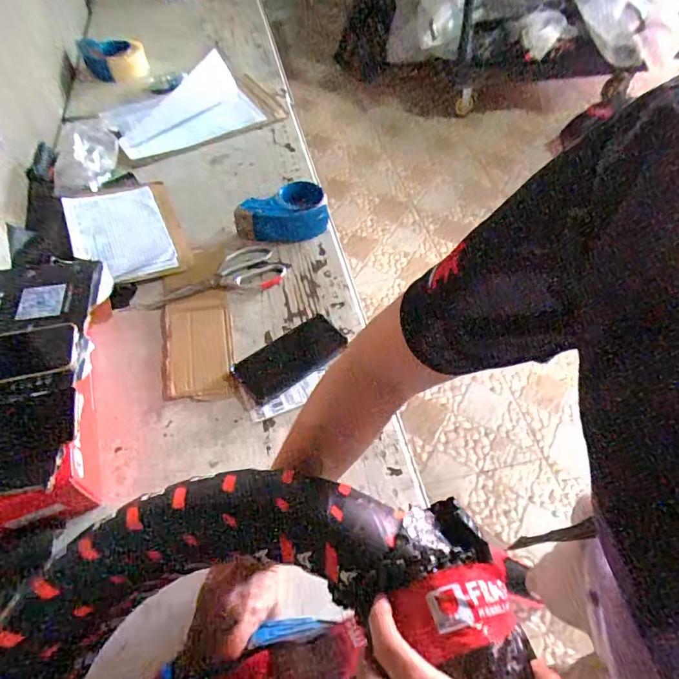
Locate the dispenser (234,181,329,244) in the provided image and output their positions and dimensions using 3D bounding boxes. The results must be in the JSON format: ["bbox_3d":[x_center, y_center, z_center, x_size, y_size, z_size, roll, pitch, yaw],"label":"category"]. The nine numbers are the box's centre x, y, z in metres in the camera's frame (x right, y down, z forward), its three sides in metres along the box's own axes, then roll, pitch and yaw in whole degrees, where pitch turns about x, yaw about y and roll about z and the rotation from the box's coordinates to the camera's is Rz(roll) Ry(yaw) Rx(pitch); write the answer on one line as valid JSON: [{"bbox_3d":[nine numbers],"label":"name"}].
[{"bbox_3d":[-0.102,-0.219,0.833,0.156,0.064,0.076,-12,54,-10],"label":"dispenser"}]

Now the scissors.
[{"bbox_3d":[-0.218,-0.094,0.770,0.257,0.009,0.095,-18,55,-15],"label":"scissors"}]

